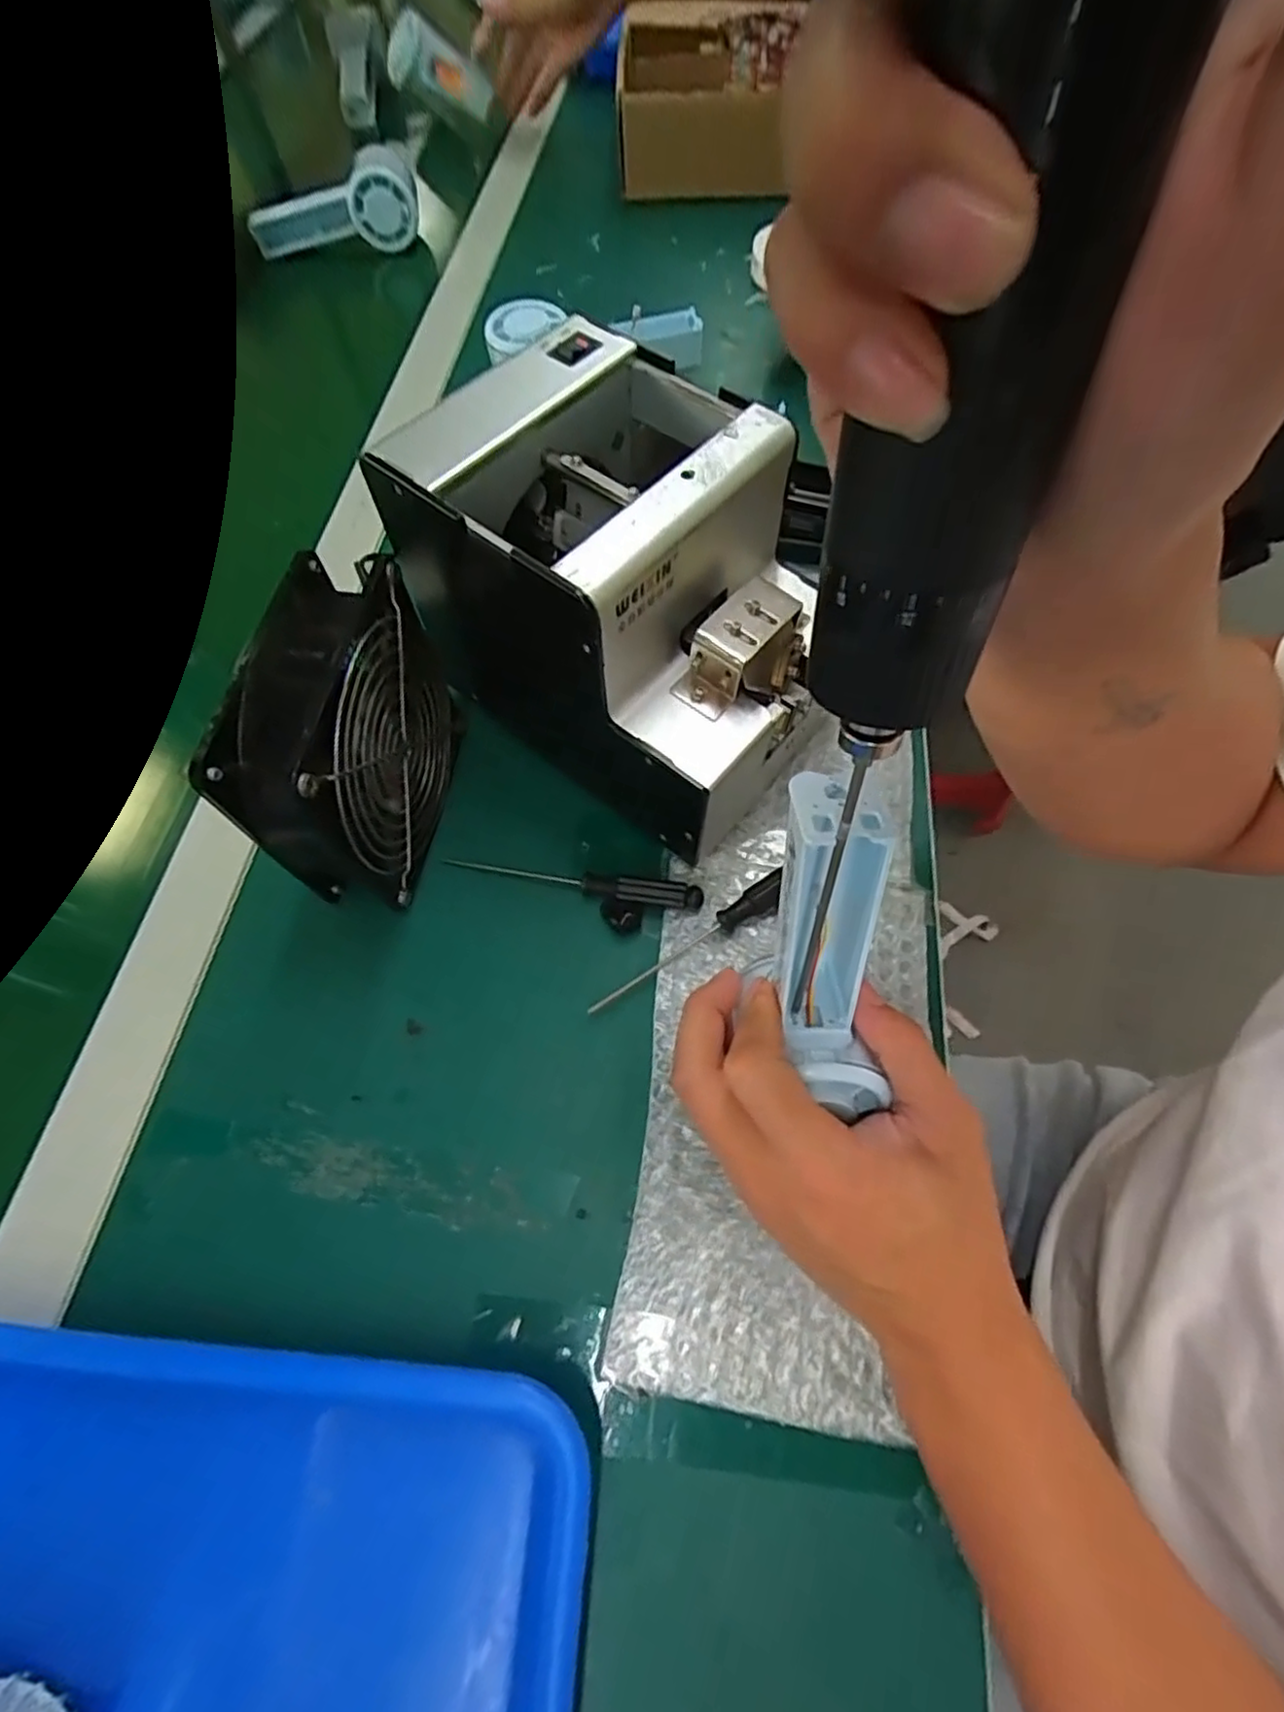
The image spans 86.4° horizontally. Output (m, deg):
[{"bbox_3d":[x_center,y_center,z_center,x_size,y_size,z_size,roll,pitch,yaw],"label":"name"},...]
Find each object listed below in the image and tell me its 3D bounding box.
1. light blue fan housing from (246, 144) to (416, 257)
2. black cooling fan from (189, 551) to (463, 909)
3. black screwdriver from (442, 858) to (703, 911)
[{"bbox_3d":[-0.283,-0.589,0.627,0.164,0.059,0.031,-1,65,15],"label":"light blue fan housing"},{"bbox_3d":[-0.127,-0.052,0.311,0.050,0.119,0.123,10,66,6],"label":"black cooling fan"},{"bbox_3d":[-0.035,0.012,0.338,0.128,0.012,0.012,10,66,5],"label":"black screwdriver"}]

